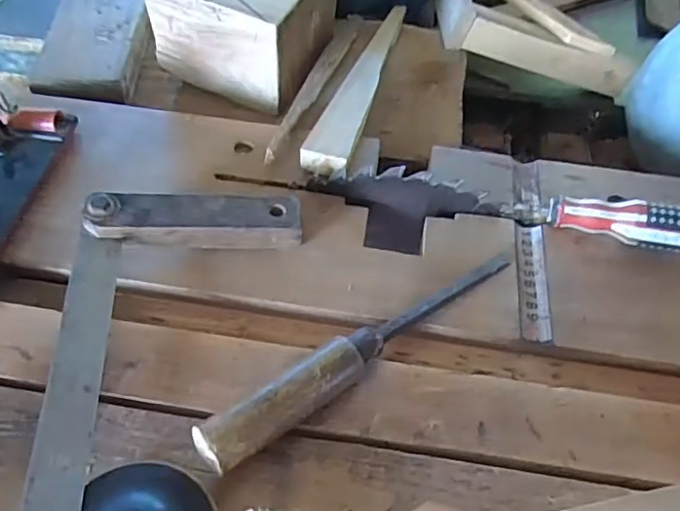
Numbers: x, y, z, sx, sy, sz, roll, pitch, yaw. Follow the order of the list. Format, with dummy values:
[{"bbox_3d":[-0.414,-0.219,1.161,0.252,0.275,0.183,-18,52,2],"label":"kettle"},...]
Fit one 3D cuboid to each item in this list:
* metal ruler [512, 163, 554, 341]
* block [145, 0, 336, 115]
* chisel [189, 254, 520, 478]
[{"bbox_3d":[0.150,-0.012,0.452,0.024,0.009,0.180,8,53,5],"label":"metal ruler"},{"bbox_3d":[-0.094,-0.243,0.584,0.141,0.099,0.143,18,54,11],"label":"block"},{"bbox_3d":[0.023,0.053,0.370,0.250,0.035,0.027,-32,60,-24],"label":"chisel"}]

